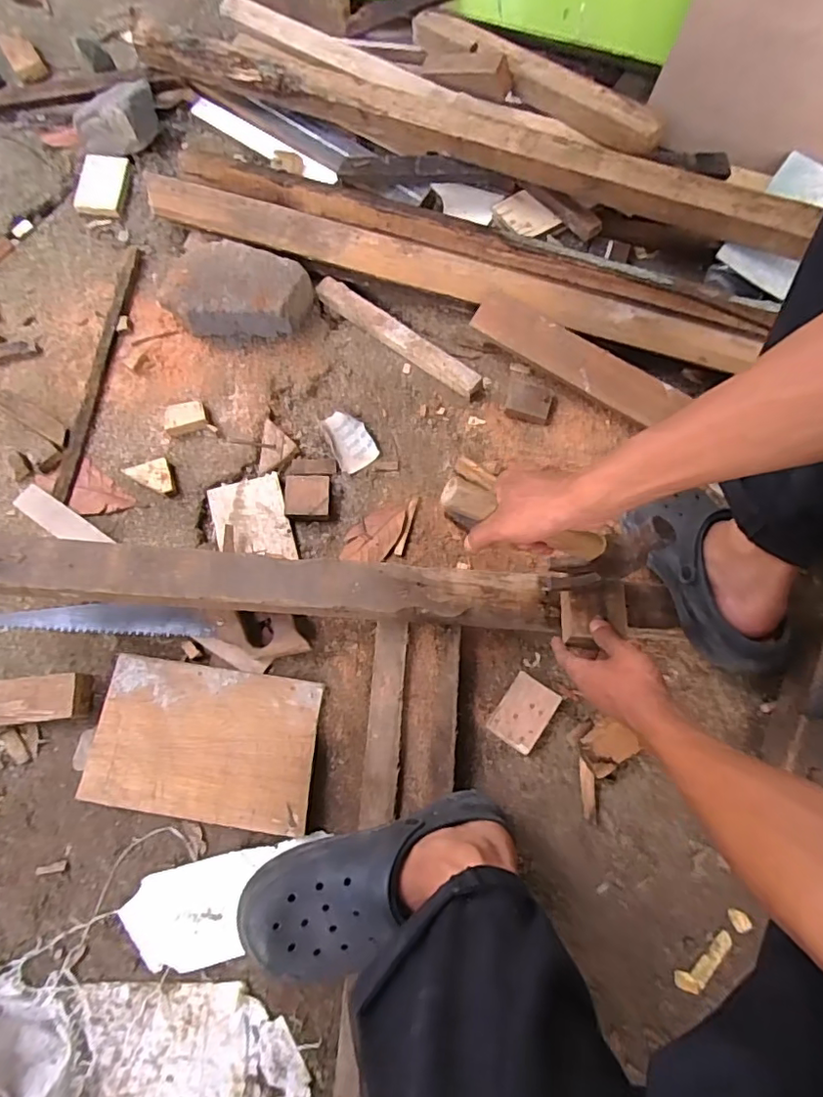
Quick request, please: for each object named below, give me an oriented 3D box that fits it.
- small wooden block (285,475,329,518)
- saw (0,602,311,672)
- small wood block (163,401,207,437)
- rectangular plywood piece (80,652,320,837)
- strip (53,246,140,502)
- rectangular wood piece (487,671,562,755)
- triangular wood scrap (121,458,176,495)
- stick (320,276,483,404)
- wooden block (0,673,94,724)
[{"bbox_3d":[-0.143,-0.073,0.752,0.058,0.020,0.062,-5,72,0],"label":"small wooden block"},{"bbox_3d":[-0.335,0.099,0.692,0.407,0.028,0.072,7,72,4],"label":"saw"},{"bbox_3d":[-0.329,-0.190,0.792,0.059,0.024,0.042,-19,72,-4],"label":"small wood block"},{"bbox_3d":[-0.249,0.232,0.659,0.264,0.015,0.171,7,72,5],"label":"rectangular plywood piece"},{"bbox_3d":[-0.472,-0.281,0.829,0.026,0.020,0.445,3,72,3],"label":"strip"},{"bbox_3d":[0.133,0.194,0.647,0.056,0.020,0.080,35,76,12],"label":"rectangular wood piece"},{"bbox_3d":[-0.364,-0.110,0.769,0.079,0.019,0.045,27,75,10],"label":"triangular wood scrap"},{"bbox_3d":[-0.022,-0.318,0.815,0.307,0.029,0.037,37,77,13],"label":"stick"},{"bbox_3d":[-0.455,0.183,0.663,0.121,0.039,0.054,-4,72,1],"label":"wooden block"}]

